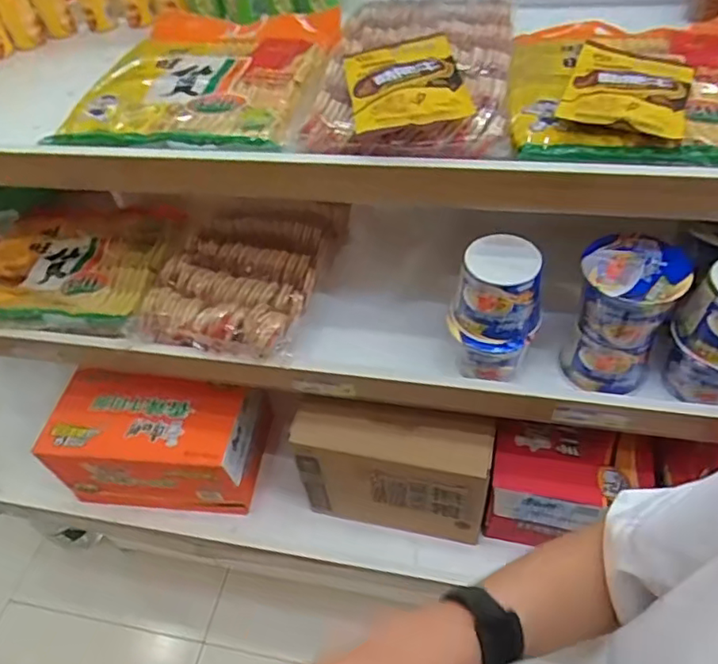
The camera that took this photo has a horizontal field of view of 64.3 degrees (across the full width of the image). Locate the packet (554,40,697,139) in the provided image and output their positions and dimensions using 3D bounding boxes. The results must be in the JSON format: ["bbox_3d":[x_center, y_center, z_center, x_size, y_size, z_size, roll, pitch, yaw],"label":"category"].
[{"bbox_3d":[0.373,-0.342,0.790,0.154,0.024,0.224,16,52,19],"label":"packet"}]

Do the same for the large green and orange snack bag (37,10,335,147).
[{"bbox_3d":[-0.264,-0.457,1.004,0.392,0.046,0.473,5,49,10],"label":"large green and orange snack bag"}]

